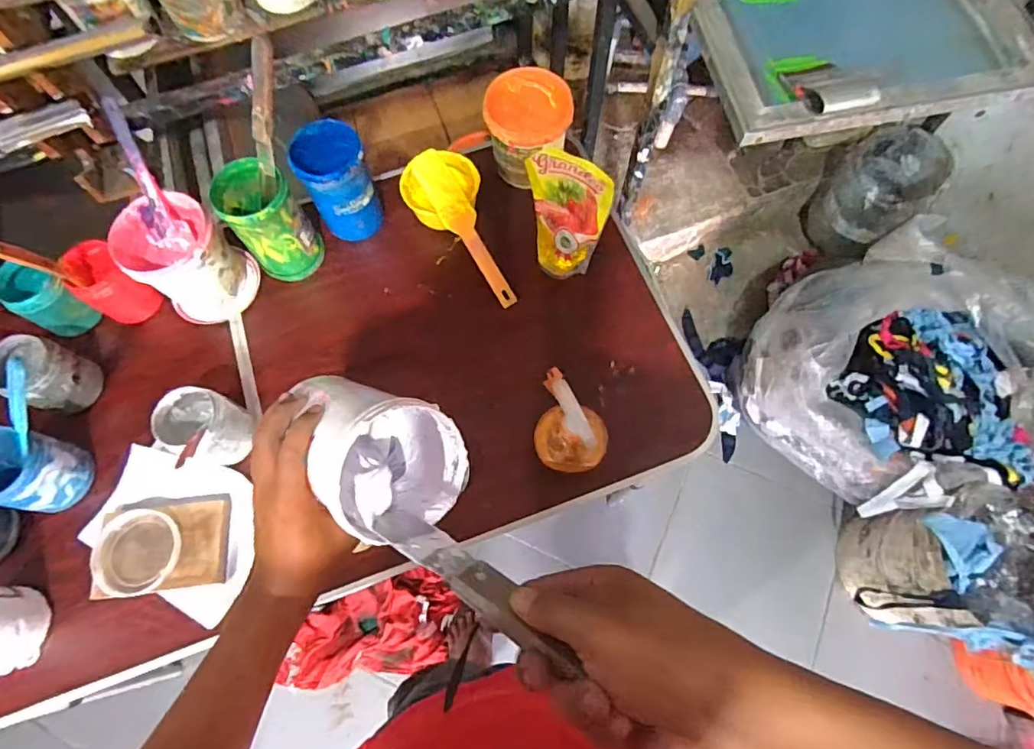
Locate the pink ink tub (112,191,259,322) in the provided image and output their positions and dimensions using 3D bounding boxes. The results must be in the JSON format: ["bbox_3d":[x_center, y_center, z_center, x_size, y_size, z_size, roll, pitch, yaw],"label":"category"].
[{"bbox_3d":[-0.458,-0.157,0.770,0.127,0.131,0.122,0,70,0],"label":"pink ink tub"}]

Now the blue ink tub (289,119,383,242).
[{"bbox_3d":[-0.258,-0.277,0.804,0.096,0.153,0.104,-23,71,-8],"label":"blue ink tub"}]

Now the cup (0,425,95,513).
[{"bbox_3d":[-0.608,0.119,0.683,0.092,0.093,0.090,12,71,5],"label":"cup"}]

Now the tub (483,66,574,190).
[{"bbox_3d":[0.014,-0.368,0.833,0.115,0.120,0.115,0,70,0],"label":"tub"}]

